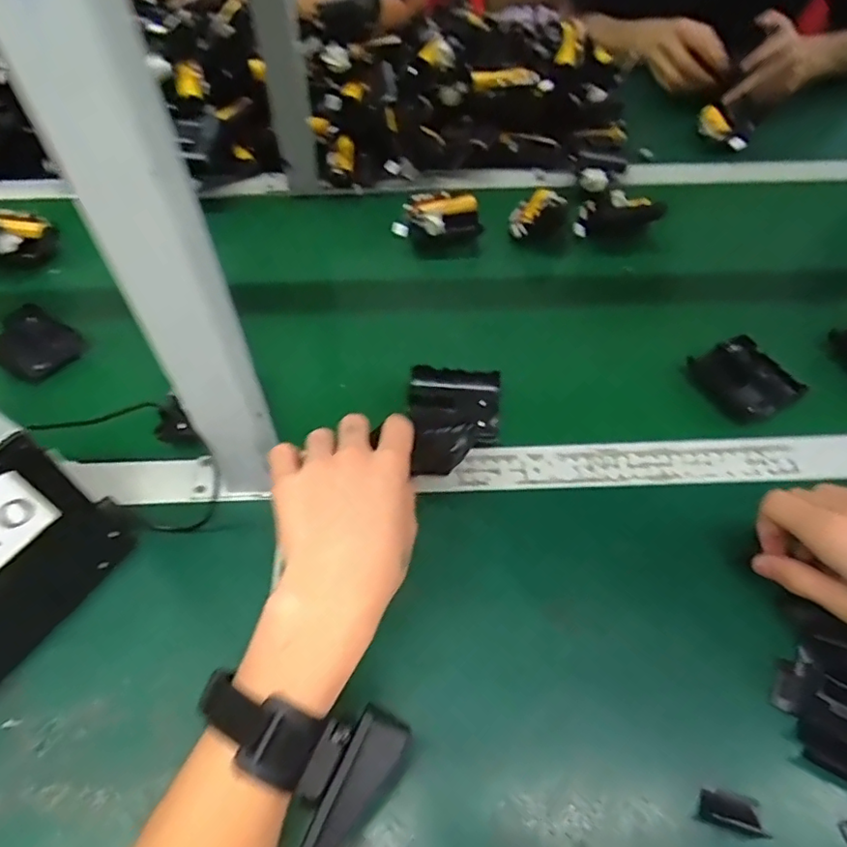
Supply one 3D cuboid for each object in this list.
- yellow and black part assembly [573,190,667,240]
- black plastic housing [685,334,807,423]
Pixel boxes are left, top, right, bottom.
[{"bbox_3d":[0.221,-0.240,0.643,0.094,0.047,0.035,0,50,25],"label":"yellow and black part assembly"},{"bbox_3d":[0.289,-0.040,0.513,0.071,0.022,0.081,-22,56,-16],"label":"black plastic housing"}]

